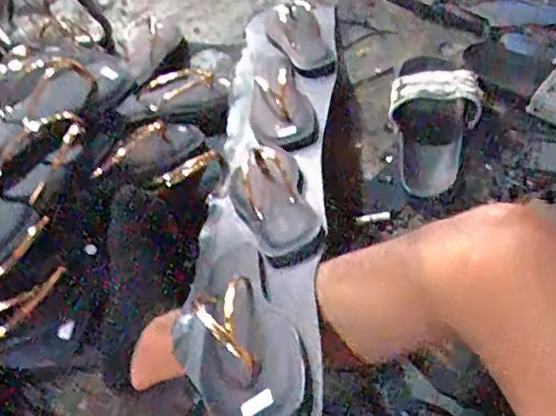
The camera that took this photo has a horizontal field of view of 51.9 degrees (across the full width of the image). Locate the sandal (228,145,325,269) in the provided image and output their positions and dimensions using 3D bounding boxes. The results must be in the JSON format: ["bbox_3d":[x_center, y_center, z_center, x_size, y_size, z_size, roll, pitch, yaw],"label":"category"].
[{"bbox_3d":[-0.011,-0.019,0.642,0.086,0.050,0.248,-27,34,1],"label":"sandal"}]

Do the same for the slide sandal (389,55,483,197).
[{"bbox_3d":[0.215,-0.128,0.789,0.116,0.083,0.258,2,52,10],"label":"slide sandal"}]

